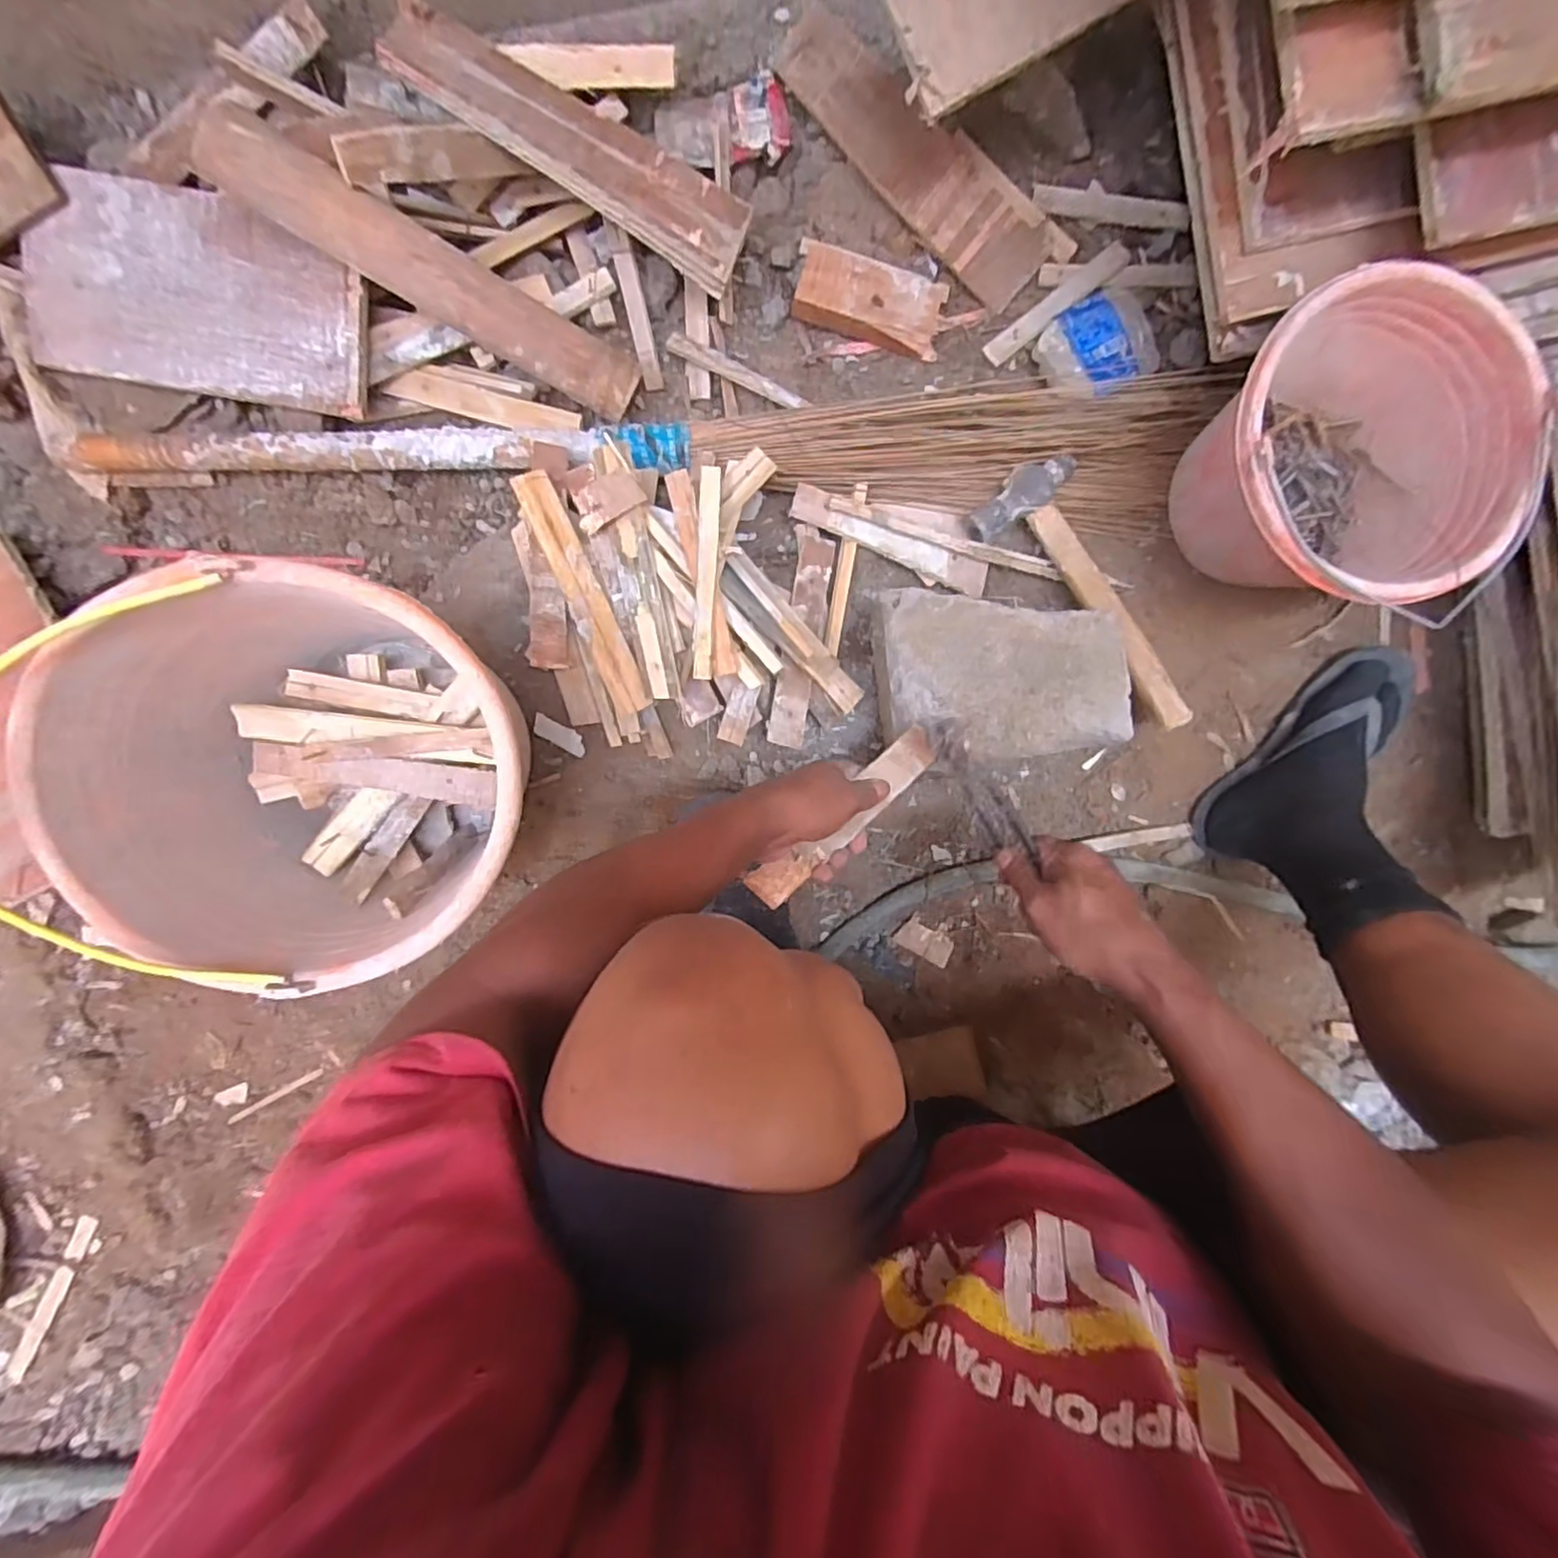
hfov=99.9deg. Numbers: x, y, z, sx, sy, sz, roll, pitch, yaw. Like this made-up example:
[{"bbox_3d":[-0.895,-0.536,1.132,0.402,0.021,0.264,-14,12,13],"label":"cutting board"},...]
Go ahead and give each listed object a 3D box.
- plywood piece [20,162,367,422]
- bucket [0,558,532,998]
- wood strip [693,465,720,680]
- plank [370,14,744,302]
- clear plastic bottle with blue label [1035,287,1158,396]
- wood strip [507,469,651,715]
[{"bbox_3d":[-0.531,-0.443,0.591,0.313,0.018,0.158,9,93,1],"label":"plywood piece"},{"bbox_3d":[-0.337,0.003,0.503,0.312,0.228,0.274,-29,92,2],"label":"bucket"},{"bbox_3d":[-0.063,-0.177,0.566,0.018,0.011,0.177,3,93,1],"label":"wood strip"},{"bbox_3d":[-0.171,-0.550,0.573,0.297,0.030,0.084,22,93,-17],"label":"plank"},{"bbox_3d":[0.322,-0.440,0.665,0.112,0.017,0.095,-26,92,2],"label":"clear plastic bottle with blue label"},{"bbox_3d":[-0.178,-0.169,0.603,0.032,0.009,0.227,-26,96,-13],"label":"wood strip"}]

